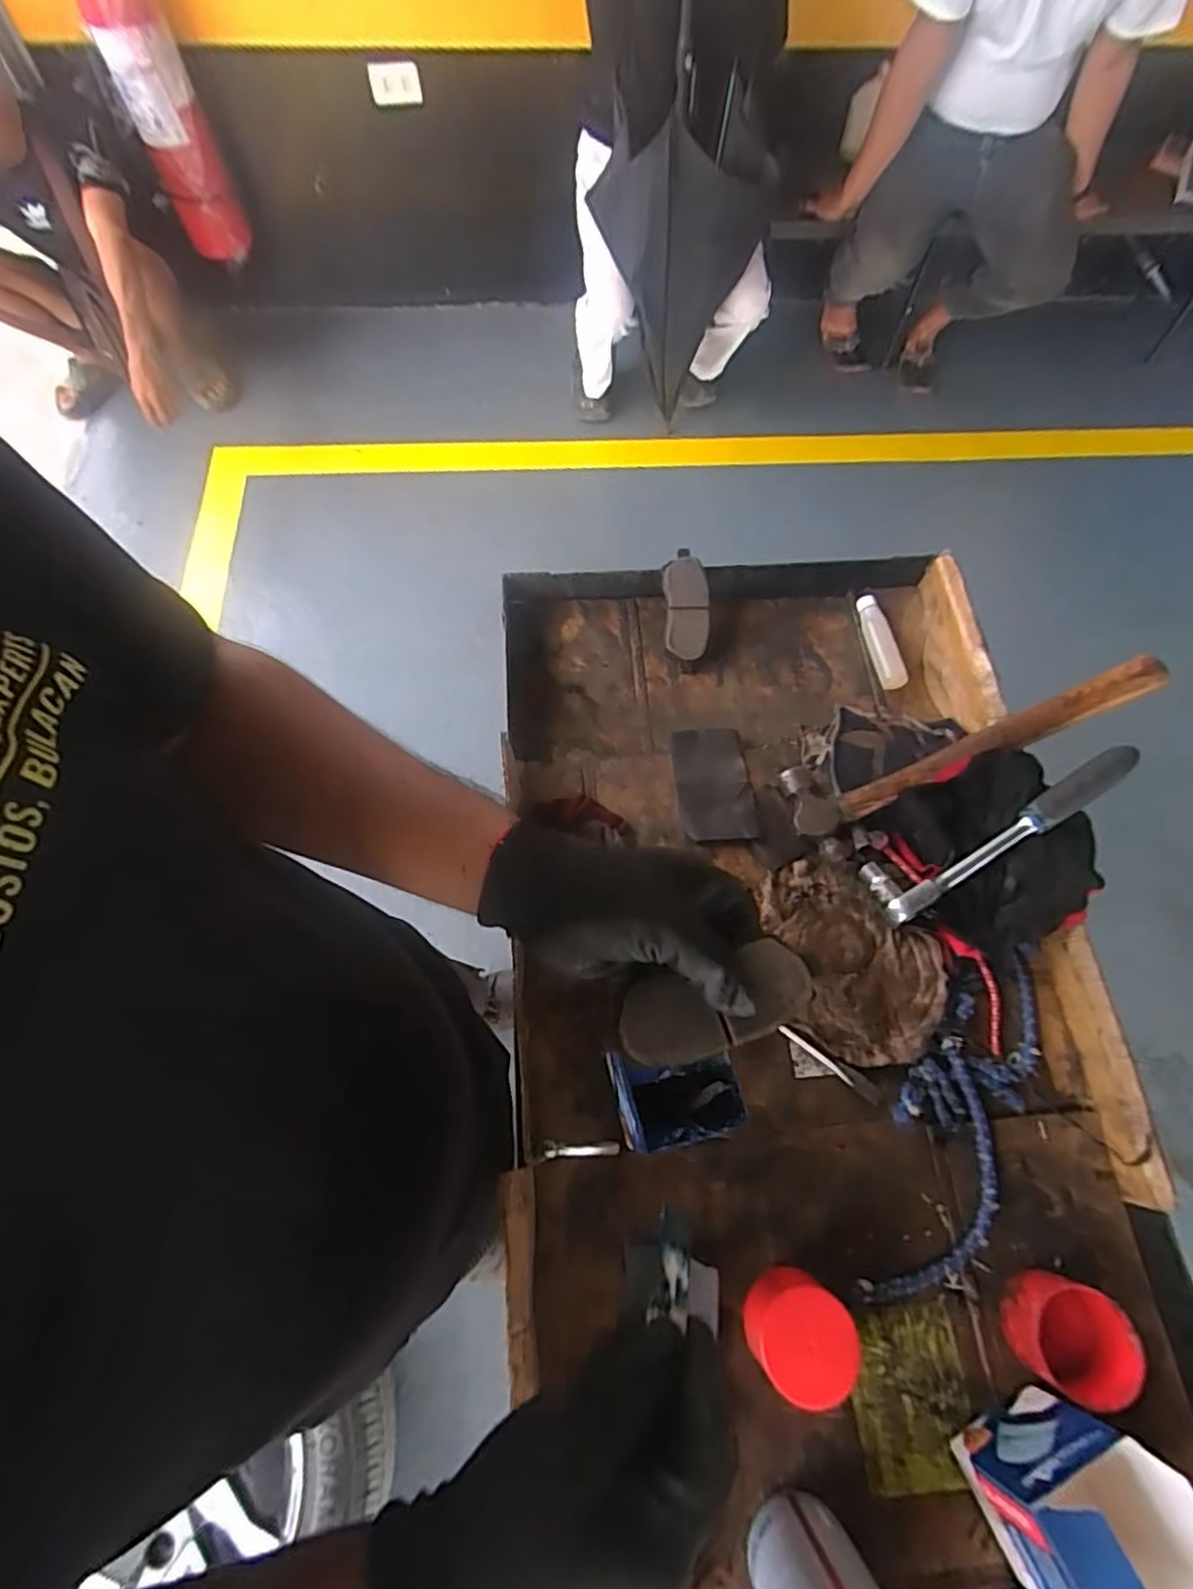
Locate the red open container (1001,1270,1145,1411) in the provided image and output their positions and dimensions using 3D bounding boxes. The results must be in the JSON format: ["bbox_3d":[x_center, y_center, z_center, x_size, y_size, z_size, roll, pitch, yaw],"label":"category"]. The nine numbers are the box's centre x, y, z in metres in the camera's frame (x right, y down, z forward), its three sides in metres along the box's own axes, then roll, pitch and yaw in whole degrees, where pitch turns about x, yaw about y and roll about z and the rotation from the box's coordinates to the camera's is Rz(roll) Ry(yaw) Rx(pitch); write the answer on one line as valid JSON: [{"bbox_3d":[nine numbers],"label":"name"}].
[{"bbox_3d":[0.318,0.365,0.453,0.060,0.042,0.063,0,67,-1],"label":"red open container"}]

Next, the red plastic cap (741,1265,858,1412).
[{"bbox_3d":[0.134,0.358,0.448,0.067,0.040,0.072,-37,73,-15],"label":"red plastic cap"}]

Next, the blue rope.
[{"bbox_3d":[0.282,0.245,0.524,0.087,0.015,0.289,25,69,9],"label":"blue rope"}]

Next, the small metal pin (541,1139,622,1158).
[{"bbox_3d":[-0.012,0.262,0.497,0.065,0.012,0.011,16,64,-29],"label":"small metal pin"}]

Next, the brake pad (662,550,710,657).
[{"bbox_3d":[0.091,-0.194,0.685,0.043,0.014,0.109,-3,86,-2],"label":"brake pad"}]

